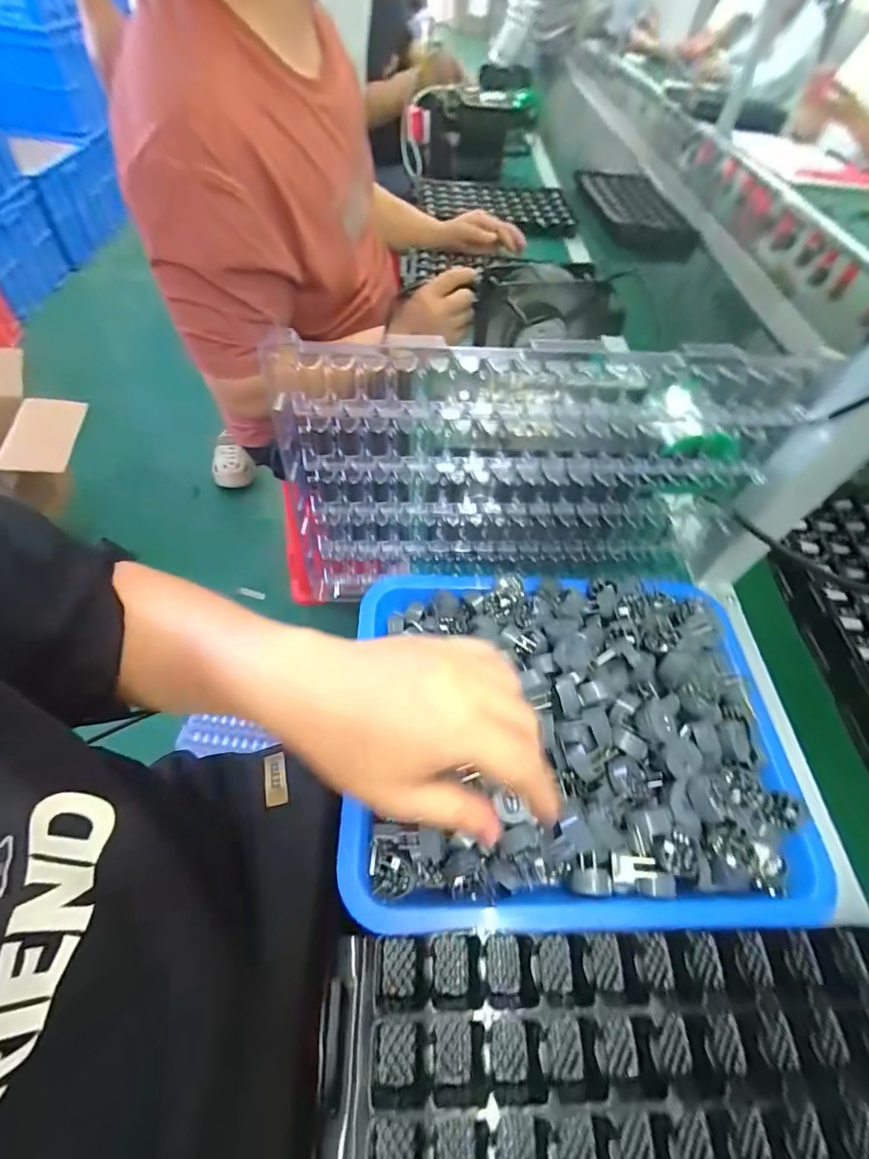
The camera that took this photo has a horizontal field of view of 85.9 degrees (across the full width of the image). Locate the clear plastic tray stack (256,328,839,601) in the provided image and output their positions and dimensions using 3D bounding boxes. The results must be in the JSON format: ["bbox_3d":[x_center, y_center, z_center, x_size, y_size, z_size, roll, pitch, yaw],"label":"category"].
[{"bbox_3d":[0.074,-0.072,0.375,0.369,0.211,0.043,-2,55,-8],"label":"clear plastic tray stack"}]

